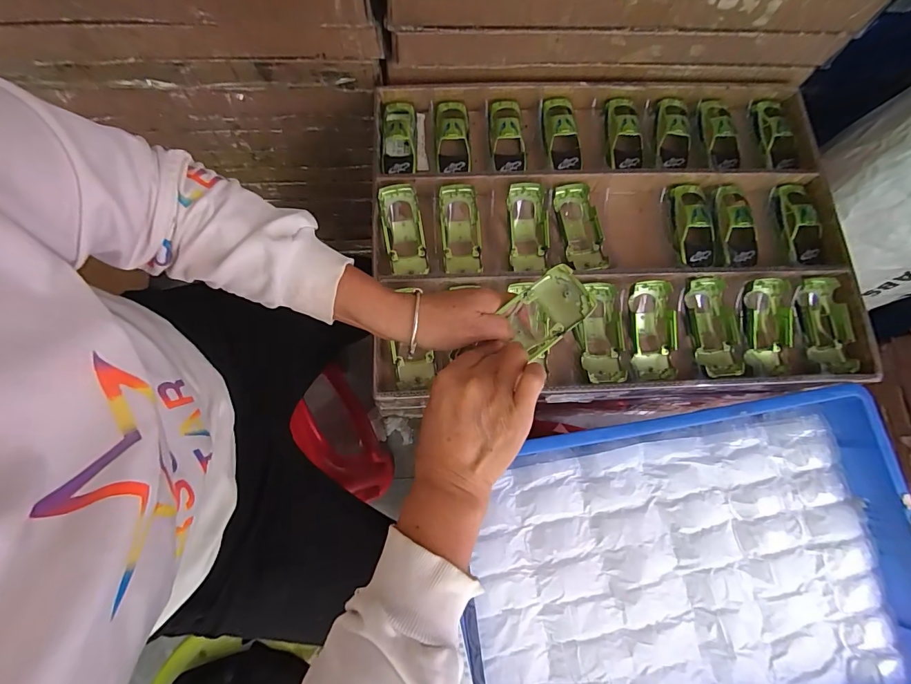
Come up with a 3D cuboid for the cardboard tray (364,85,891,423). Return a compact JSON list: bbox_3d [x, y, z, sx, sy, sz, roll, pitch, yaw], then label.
[{"bbox_3d":[0.213,-0.153,0.566,0.637,0.058,0.457,-2,77,-2],"label":"cardboard tray"}]

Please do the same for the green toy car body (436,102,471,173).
[{"bbox_3d":[-0.003,-0.300,0.587,0.048,0.026,0.117,-2,77,-2],"label":"green toy car body"}]

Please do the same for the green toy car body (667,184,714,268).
[{"bbox_3d":[0.340,-0.167,0.570,0.049,0.024,0.123,-1,77,-2],"label":"green toy car body"}]

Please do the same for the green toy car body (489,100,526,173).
[{"bbox_3d":[0.077,-0.296,0.588,0.049,0.032,0.133,-3,77,-3],"label":"green toy car body"}]

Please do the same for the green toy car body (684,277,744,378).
[{"bbox_3d":[0.343,-0.018,0.546,0.059,0.028,0.131,-5,77,-3],"label":"green toy car body"}]

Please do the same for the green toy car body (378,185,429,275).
[{"bbox_3d":[-0.072,-0.153,0.562,0.052,0.026,0.120,-13,93,-5],"label":"green toy car body"}]

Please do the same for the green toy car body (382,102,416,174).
[{"bbox_3d":[-0.082,-0.298,0.591,0.048,0.042,0.112,-3,77,-3],"label":"green toy car body"}]

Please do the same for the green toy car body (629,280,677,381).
[{"bbox_3d":[0.258,-0.014,0.539,0.059,0.032,0.129,-1,90,-2],"label":"green toy car body"}]

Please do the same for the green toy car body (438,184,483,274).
[{"bbox_3d":[0.006,-0.155,0.559,0.050,0.030,0.117,-5,77,-3],"label":"green toy car body"}]

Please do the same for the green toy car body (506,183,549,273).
[{"bbox_3d":[0.102,-0.157,0.562,0.054,0.031,0.118,-2,77,-2],"label":"green toy car body"}]

